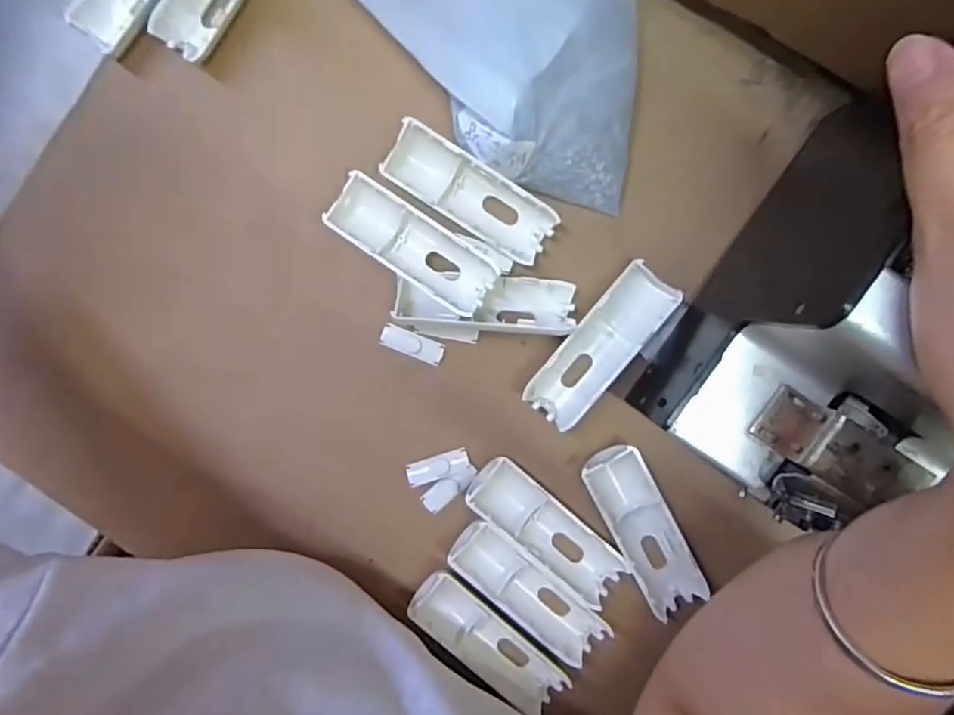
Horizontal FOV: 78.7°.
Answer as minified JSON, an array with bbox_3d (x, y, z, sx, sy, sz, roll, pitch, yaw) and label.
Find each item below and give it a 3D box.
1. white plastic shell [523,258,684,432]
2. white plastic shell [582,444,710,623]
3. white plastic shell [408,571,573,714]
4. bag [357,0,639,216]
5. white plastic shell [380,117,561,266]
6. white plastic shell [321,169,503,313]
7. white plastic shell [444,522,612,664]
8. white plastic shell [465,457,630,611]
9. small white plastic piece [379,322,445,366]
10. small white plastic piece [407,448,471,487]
[{"bbox_3d":[0.066,-0.006,0.316,0.034,0.017,0.094,40,93,-2],"label":"white plastic shell"},{"bbox_3d":[0.091,0.094,0.322,0.033,0.018,0.097,-27,94,2],"label":"white plastic shell"},{"bbox_3d":[0.006,0.160,0.328,0.097,0.012,0.033,42,93,-3],"label":"white plastic shell"},{"bbox_3d":[0.003,-0.168,0.286,0.200,0.036,0.109,32,94,-2],"label":"bag"},{"bbox_3d":[-0.004,-0.086,0.308,0.093,0.020,0.030,33,94,-2],"label":"white plastic shell"},{"bbox_3d":[-0.035,-0.059,0.308,0.093,0.021,0.031,34,94,-2],"label":"white plastic shell"},{"bbox_3d":[0.030,0.129,0.323,0.097,0.015,0.034,40,93,-2],"label":"white plastic shell"},{"bbox_3d":[0.039,0.096,0.321,0.096,0.013,0.031,41,93,-3],"label":"white plastic shell"},{"bbox_3d":[-0.036,-0.007,0.324,0.035,0.004,0.013,21,94,-1],"label":"small white plastic piece"},{"bbox_3d":[-0.022,0.062,0.326,0.035,0.004,0.013,-18,94,2],"label":"small white plastic piece"}]

